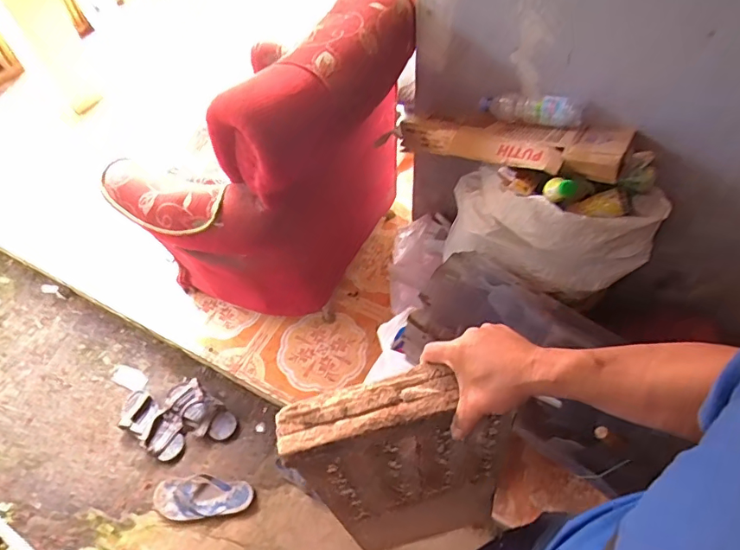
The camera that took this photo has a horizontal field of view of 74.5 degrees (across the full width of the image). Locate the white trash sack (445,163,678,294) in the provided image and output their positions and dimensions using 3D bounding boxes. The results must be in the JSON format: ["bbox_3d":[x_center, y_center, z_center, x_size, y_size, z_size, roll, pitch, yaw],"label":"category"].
[{"bbox_3d":[0.423,-0.113,1.111,0.464,0.259,0.229,12,56,12],"label":"white trash sack"}]

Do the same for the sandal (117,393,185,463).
[{"bbox_3d":[-0.682,0.462,1.511,0.280,0.054,0.127,26,60,21],"label":"sandal"}]

